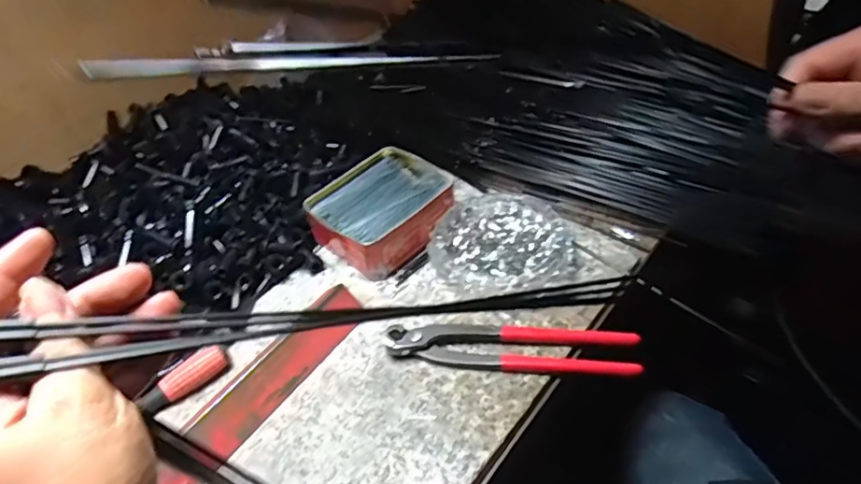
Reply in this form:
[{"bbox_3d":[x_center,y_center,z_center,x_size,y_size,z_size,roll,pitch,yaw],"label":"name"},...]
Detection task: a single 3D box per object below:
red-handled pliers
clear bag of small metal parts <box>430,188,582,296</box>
[{"bbox_3d":[0.063,0.083,0.457,0.190,0.014,0.042,3,45,10],"label":"red-handled pliers"},{"bbox_3d":[0.063,0.002,0.522,0.125,0.024,0.128,25,52,29],"label":"clear bag of small metal parts"}]

